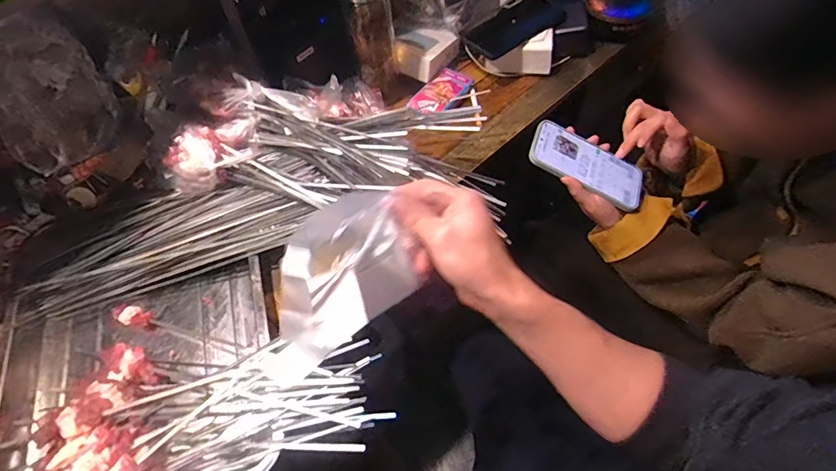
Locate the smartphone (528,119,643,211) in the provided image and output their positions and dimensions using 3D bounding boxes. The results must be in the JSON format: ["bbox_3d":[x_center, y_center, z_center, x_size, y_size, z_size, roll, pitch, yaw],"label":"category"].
[{"bbox_3d":[0.228,-0.094,0.592,0.161,0.015,0.084,25,59,-2],"label":"smartphone"}]

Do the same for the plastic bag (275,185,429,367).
[{"bbox_3d":[-0.063,0.025,0.366,0.122,0.058,0.092,-33,61,-16],"label":"plastic bag"}]

